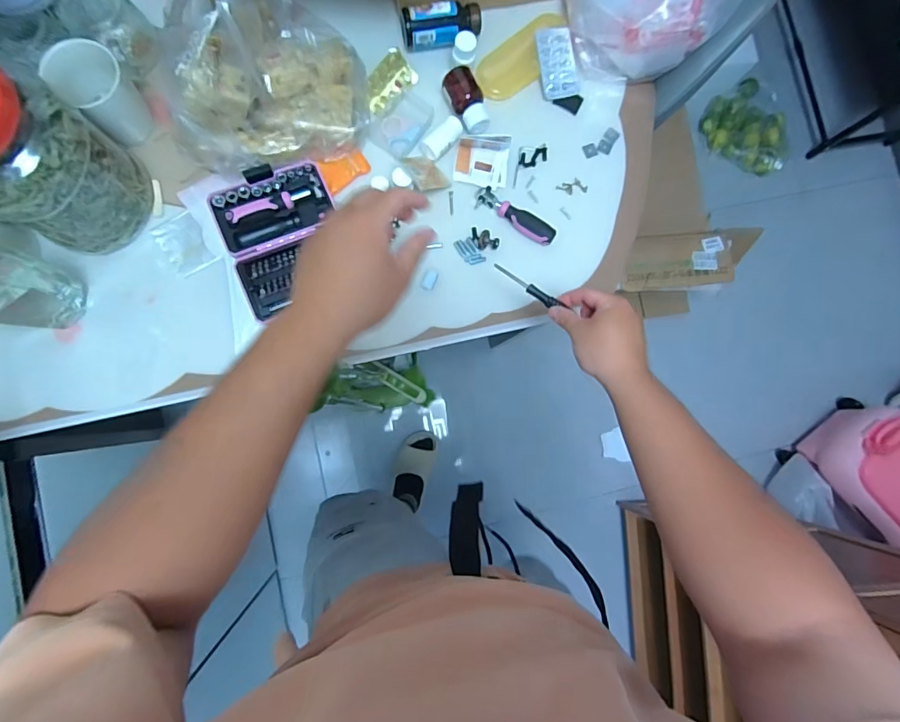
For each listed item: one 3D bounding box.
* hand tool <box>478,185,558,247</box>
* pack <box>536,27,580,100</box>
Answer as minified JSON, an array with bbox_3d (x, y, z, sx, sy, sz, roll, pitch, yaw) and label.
[{"bbox_3d":[0.092,-0.204,0.645,0.124,0.019,0.028,36,82,-1],"label":"hand tool"},{"bbox_3d":[0.157,-0.430,0.662,0.060,0.009,0.093,-10,98,-12],"label":"pack"}]

